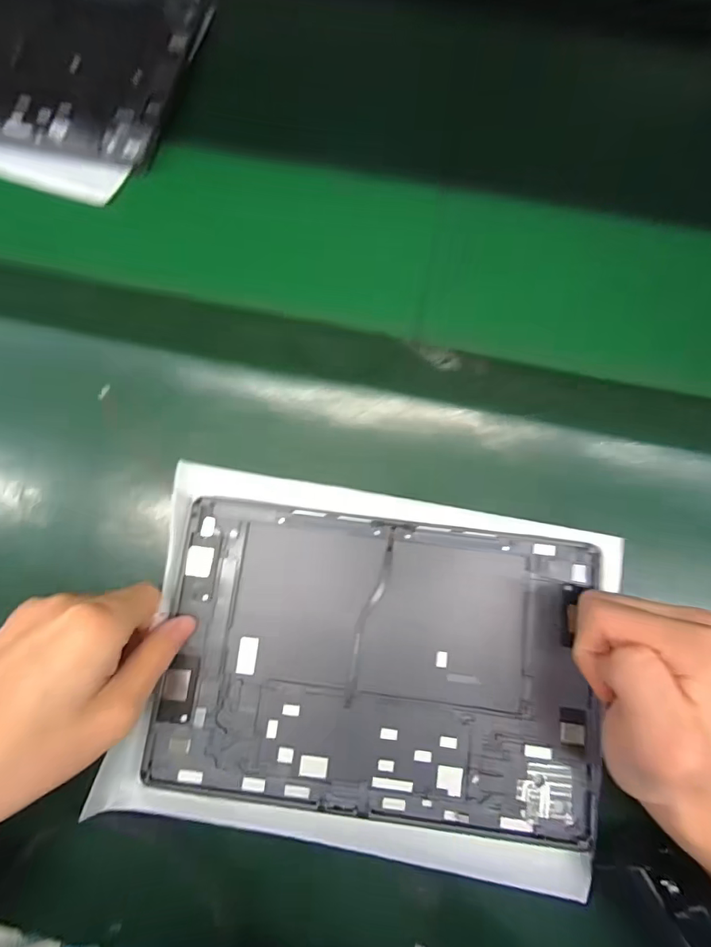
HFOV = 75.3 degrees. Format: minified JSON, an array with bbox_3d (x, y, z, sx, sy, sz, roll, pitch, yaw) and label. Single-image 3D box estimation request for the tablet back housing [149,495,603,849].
[{"bbox_3d":[0.013,0.111,0.275,0.247,0.013,0.164,6,76,1],"label":"tablet back housing"}]

